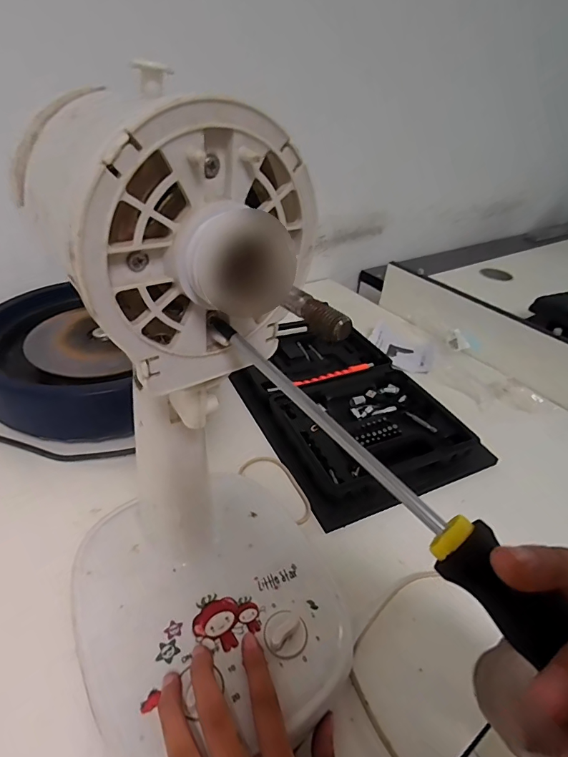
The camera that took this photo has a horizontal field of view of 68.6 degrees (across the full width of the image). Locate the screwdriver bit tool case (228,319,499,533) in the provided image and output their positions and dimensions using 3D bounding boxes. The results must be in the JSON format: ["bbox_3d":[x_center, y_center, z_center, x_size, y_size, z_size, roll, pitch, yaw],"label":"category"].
[{"bbox_3d":[0.069,0.024,0.572,0.251,0.045,0.348,-14,40,-26],"label":"screwdriver bit tool case"}]

